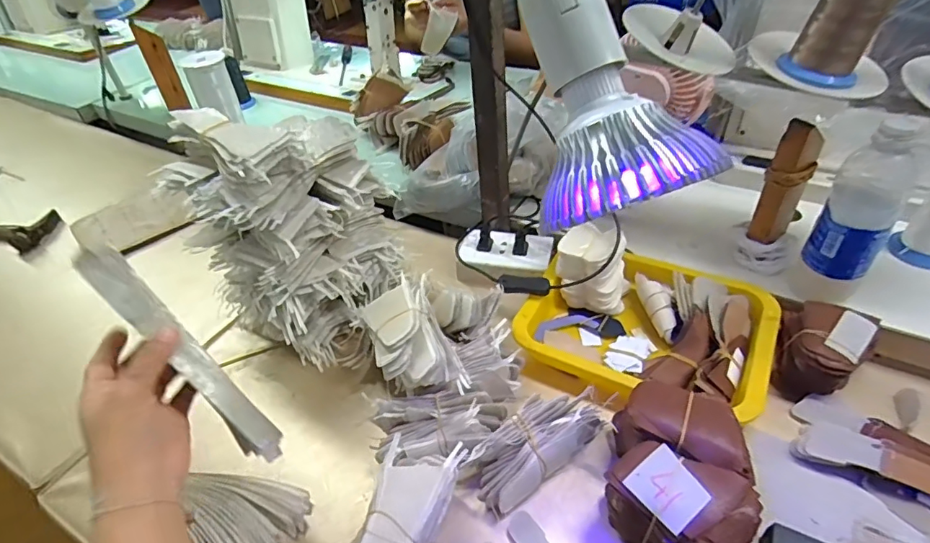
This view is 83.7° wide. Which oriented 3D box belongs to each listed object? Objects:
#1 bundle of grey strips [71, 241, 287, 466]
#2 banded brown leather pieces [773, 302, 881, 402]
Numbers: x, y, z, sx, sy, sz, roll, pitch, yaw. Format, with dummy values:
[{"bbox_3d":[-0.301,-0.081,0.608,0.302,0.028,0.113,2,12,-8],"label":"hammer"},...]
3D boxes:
[{"bbox_3d":[-0.211,0.067,0.397,0.023,0.205,0.029,-13,27,49],"label":"bundle of grey strips"},{"bbox_3d":[0.361,0.080,0.526,0.075,0.066,0.090,24,50,29],"label":"banded brown leather pieces"}]

